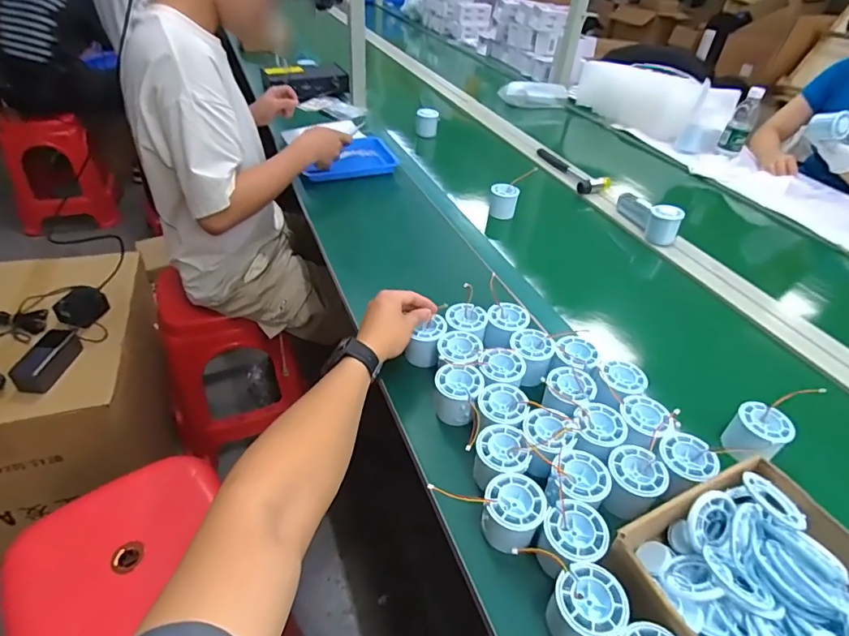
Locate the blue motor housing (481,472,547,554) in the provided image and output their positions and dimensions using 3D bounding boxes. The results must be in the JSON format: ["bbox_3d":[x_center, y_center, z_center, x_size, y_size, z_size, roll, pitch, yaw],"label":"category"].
[{"bbox_3d":[0.081,0.190,0.457,0.054,0.059,0.057,3,40,-3],"label":"blue motor housing"}]

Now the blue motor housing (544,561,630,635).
[{"bbox_3d":[0.130,0.240,0.393,0.054,0.049,0.052,3,40,-3],"label":"blue motor housing"}]

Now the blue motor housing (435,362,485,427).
[{"bbox_3d":[0.039,0.092,0.563,0.053,0.053,0.055,3,40,-3],"label":"blue motor housing"}]

